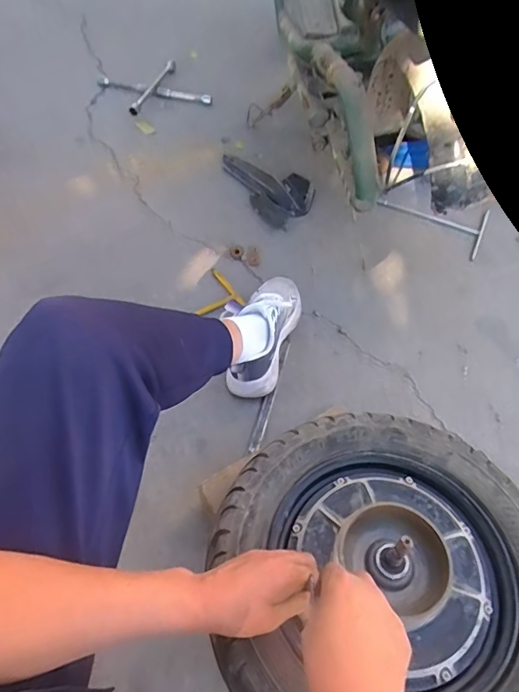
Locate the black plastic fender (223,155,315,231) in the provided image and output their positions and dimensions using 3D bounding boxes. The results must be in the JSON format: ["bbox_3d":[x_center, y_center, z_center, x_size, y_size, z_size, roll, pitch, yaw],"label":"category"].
[{"bbox_3d":[0.038,-0.412,1.195,0.170,0.063,0.269,-21,57,-17],"label":"black plastic fender"}]

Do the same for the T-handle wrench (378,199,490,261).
[{"bbox_3d":[0.427,-0.323,1.168,0.259,0.017,0.194,23,56,14],"label":"T-handle wrench"}]

